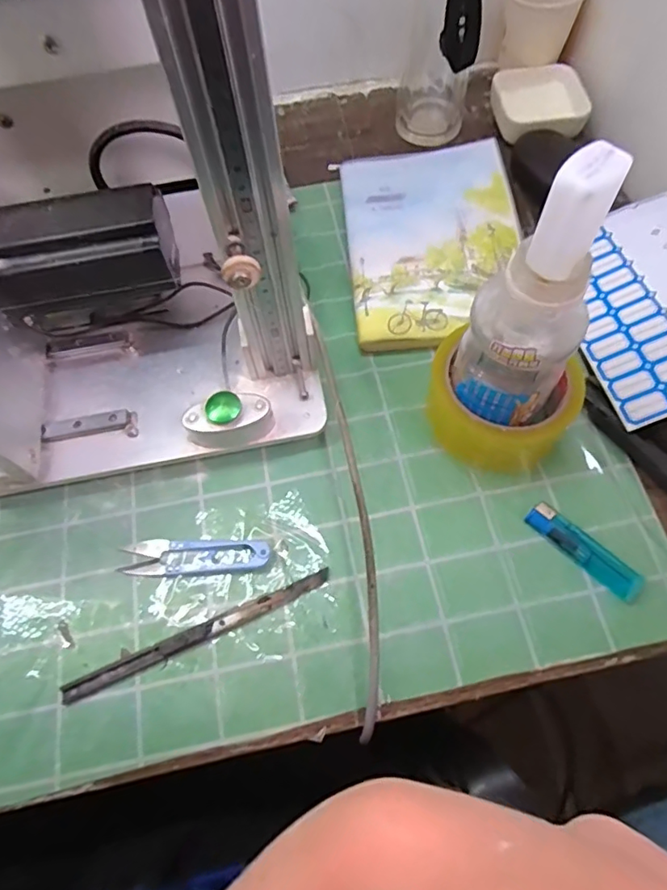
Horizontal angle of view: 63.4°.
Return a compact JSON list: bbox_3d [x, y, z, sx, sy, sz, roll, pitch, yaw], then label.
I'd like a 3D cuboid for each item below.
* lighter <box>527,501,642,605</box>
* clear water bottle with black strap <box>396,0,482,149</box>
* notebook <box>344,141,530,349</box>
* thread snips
[{"bbox_3d":[0.162,0.067,0.348,0.078,0.008,0.021,40,72,19],"label":"lighter"},{"bbox_3d":[0.093,-0.376,0.460,0.064,0.216,0.107,6,65,6],"label":"clear water bottle with black strap"},{"bbox_3d":[0.084,-0.175,0.455,0.138,0.010,0.208,-6,66,5],"label":"notebook"},{"bbox_3d":[-0.092,0.075,0.361,0.099,0.012,0.025,2,65,3],"label":"thread snips"}]

